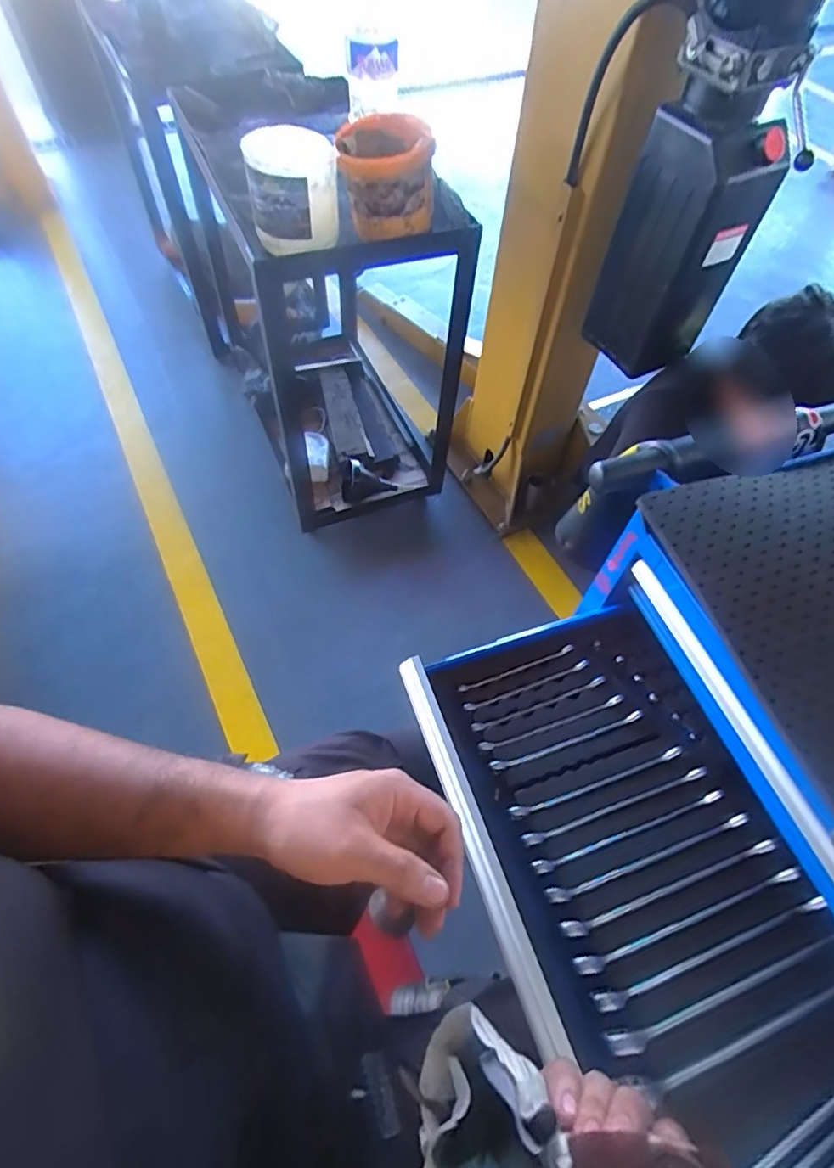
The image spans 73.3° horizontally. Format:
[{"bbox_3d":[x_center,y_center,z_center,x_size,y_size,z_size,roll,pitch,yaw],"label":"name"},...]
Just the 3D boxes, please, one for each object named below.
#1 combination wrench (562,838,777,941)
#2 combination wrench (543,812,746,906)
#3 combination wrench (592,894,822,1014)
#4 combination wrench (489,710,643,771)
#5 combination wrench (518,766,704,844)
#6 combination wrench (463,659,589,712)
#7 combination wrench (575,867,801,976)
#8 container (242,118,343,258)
[{"bbox_3d":[0.243,0.289,0.533,0.230,0.006,0.016,-14,60,-11],"label":"combination wrench"},{"bbox_3d":[0.228,0.267,0.546,0.220,0.006,0.016,-14,60,-11],"label":"combination wrench"},{"bbox_3d":[0.269,0.335,0.508,0.241,0.009,0.016,-14,60,-11],"label":"combination wrench"},{"bbox_3d":[0.165,0.169,0.607,0.179,0.005,0.010,-15,60,-12],"label":"combination wrench"},{"bbox_3d":[0.206,0.228,0.577,0.211,0.009,0.012,-15,60,-12],"label":"combination wrench"},{"bbox_3d":[0.127,0.116,0.639,0.157,0.004,0.010,-18,61,-13],"label":"combination wrench"},{"bbox_3d":[0.254,0.312,0.519,0.236,0.006,0.015,-15,60,-11],"label":"combination wrench"},{"bbox_3d":[-0.237,-0.760,1.074,0.169,0.132,0.169,-9,59,-8],"label":"container"}]

